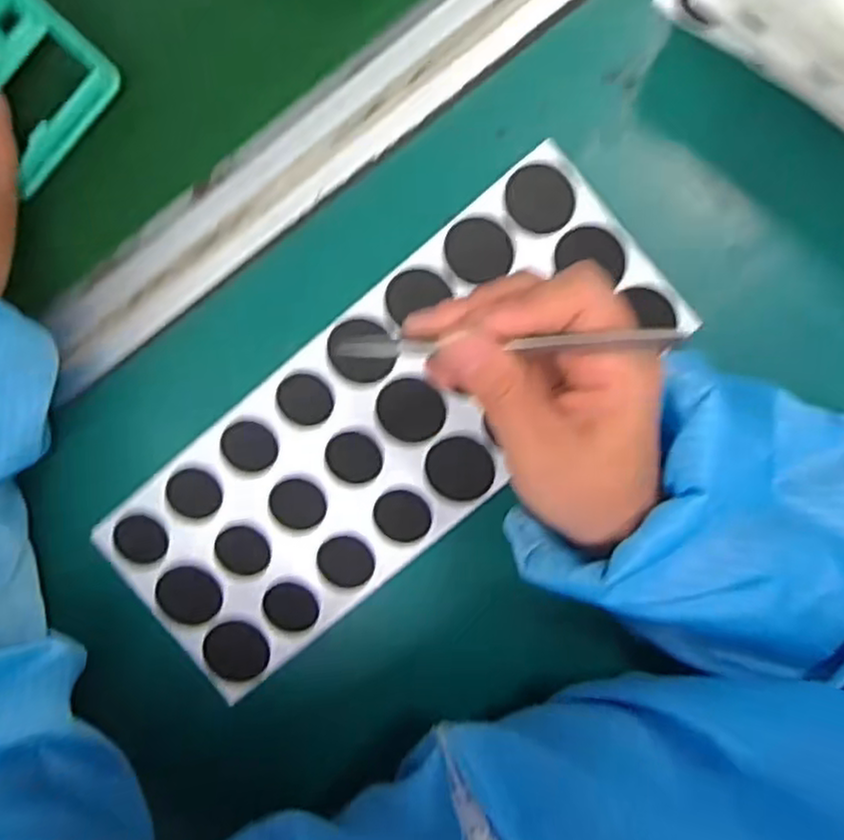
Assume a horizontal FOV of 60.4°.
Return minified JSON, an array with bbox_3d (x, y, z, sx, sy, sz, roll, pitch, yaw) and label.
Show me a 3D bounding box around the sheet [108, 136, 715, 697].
[{"bbox_3d":[-0.018,0.007,0.361,0.296,0.007,0.114,-40,92,6],"label":"sheet"}]

